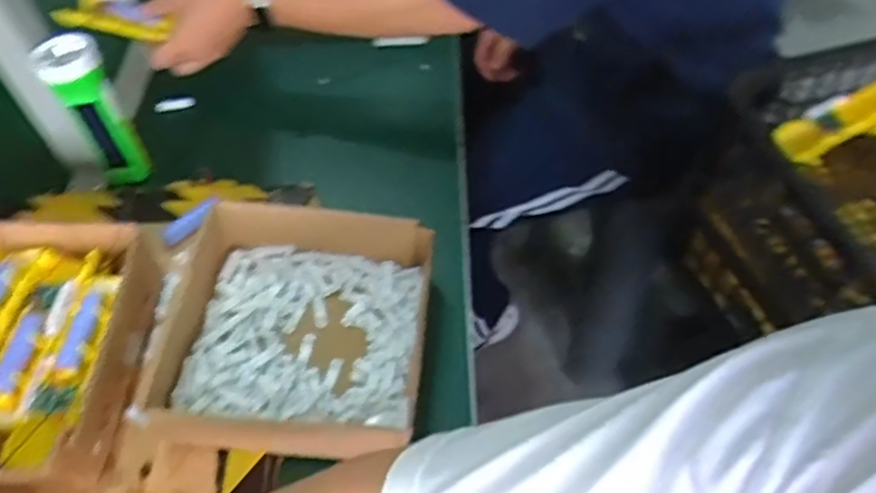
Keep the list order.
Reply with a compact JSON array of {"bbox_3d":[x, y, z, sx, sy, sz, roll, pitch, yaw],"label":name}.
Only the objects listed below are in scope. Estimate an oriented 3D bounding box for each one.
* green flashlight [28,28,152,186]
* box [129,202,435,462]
[{"bbox_3d":[-0.344,-0.130,0.701,0.053,0.171,0.047,-30,56,-20],"label":"green flashlight"},{"bbox_3d":[-0.115,0.067,0.600,0.208,0.068,0.224,4,52,6],"label":"box"}]

